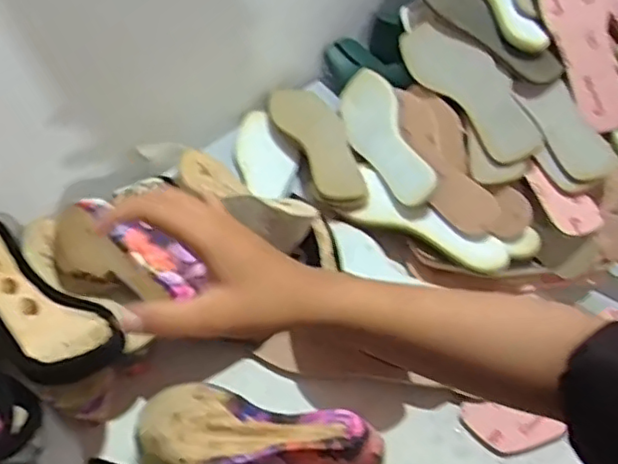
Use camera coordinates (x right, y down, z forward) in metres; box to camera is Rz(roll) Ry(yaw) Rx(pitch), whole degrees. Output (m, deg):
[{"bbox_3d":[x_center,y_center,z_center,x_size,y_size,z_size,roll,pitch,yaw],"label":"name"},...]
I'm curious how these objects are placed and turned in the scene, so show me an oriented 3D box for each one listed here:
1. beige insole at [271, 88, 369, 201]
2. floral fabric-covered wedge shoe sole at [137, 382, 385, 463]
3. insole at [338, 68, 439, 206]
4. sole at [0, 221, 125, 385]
[{"bbox_3d":[0.011,-0.120,0.805,0.079,0.032,0.230,-14,57,-14],"label":"beige insole"},{"bbox_3d":[-0.047,0.197,0.579,0.225,0.080,0.073,13,55,4],"label":"floral fabric-covered wedge shoe sole"},{"bbox_3d":[0.090,-0.124,0.796,0.079,0.011,0.254,-33,48,20],"label":"insole"},{"bbox_3d":[-0.269,0.058,0.576,0.221,0.041,0.082,35,59,19],"label":"sole"}]

